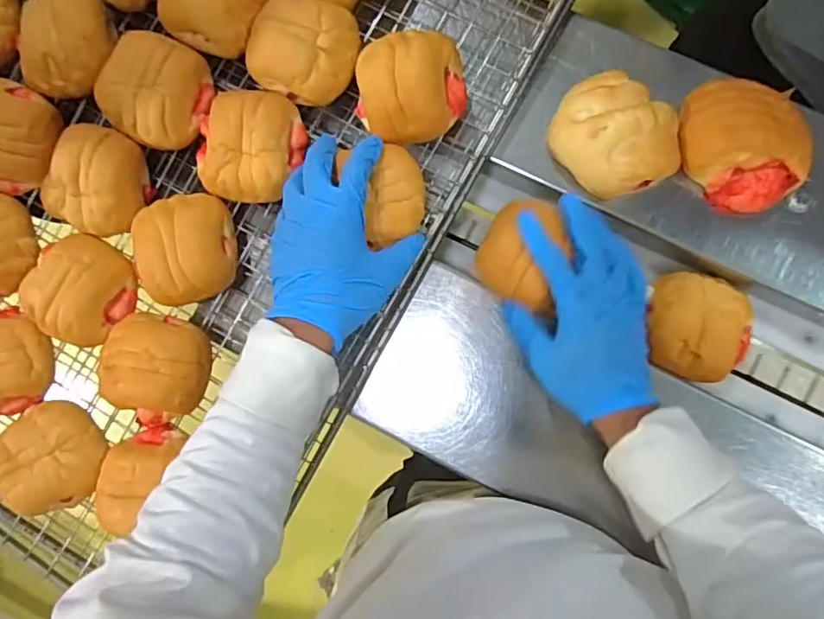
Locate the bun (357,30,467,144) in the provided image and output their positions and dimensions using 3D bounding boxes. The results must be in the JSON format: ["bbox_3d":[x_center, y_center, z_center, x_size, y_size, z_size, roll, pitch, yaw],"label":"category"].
[{"bbox_3d":[0.000,-0.181,0.473,0.087,0.058,0.087,-5,87,8],"label":"bun"}]

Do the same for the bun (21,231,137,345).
[{"bbox_3d":[-0.291,-0.018,0.490,0.082,0.033,0.087,0,88,8],"label":"bun"}]

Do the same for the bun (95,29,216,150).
[{"bbox_3d":[-0.219,-0.188,0.484,0.077,0.041,0.088,32,93,8],"label":"bun"}]

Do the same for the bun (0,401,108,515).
[{"bbox_3d":[-0.305,0.124,0.481,0.074,0.040,0.091,-44,83,5],"label":"bun"}]

